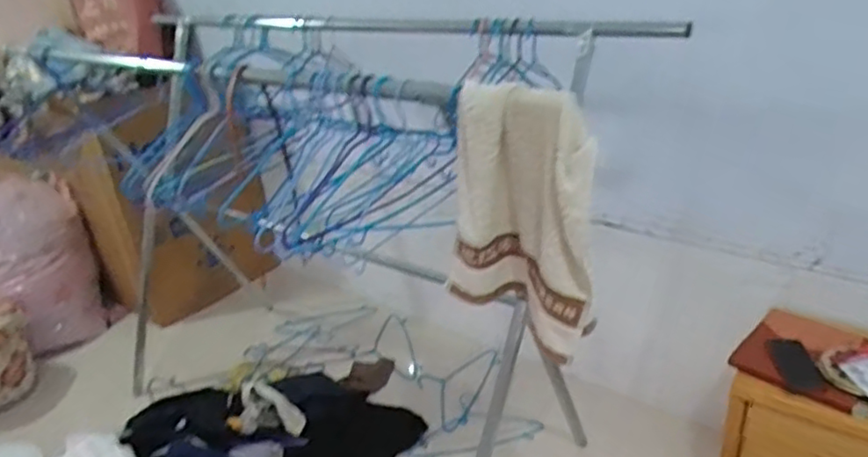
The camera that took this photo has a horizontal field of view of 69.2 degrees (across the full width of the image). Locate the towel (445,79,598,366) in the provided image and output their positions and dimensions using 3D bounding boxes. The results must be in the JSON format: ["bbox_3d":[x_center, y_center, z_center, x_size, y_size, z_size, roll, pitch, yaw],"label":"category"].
[{"bbox_3d":[0.126,-0.010,0.934,0.099,0.375,0.219,-27,34,-32],"label":"towel"}]

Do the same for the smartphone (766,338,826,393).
[{"bbox_3d":[0.823,0.308,1.442,0.082,0.012,0.164,1,33,6],"label":"smartphone"}]

